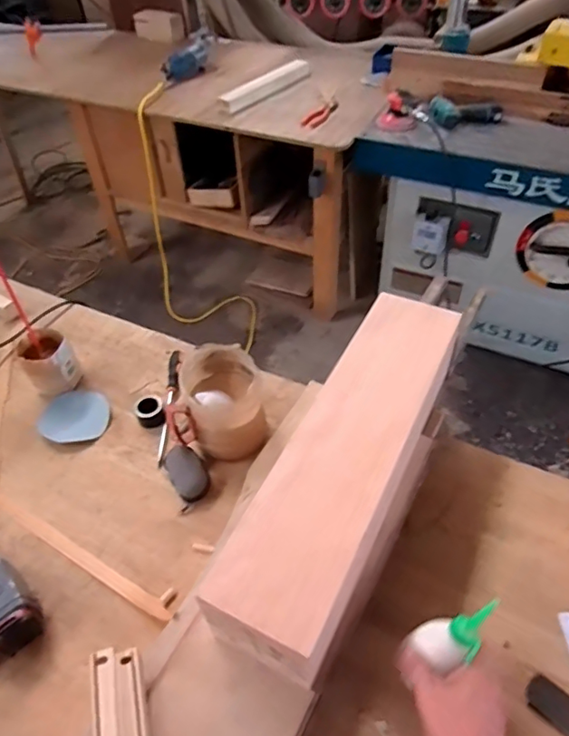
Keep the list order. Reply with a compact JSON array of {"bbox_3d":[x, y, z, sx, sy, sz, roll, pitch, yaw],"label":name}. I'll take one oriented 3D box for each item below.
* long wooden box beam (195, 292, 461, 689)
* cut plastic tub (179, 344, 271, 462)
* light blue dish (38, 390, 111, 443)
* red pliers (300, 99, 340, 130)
[{"bbox_3d":[0.085,0.109,0.655,0.131,0.119,0.484,19,52,21],"label":"long wooden box beam"},{"bbox_3d":[-0.090,0.055,0.807,0.114,0.121,0.132,-11,48,-6],"label":"cut plastic tub"},{"bbox_3d":[-0.348,0.080,0.883,0.108,0.011,0.100,-2,47,3],"label":"light blue dish"},{"bbox_3d":[0.117,-0.798,1.658,0.055,0.015,0.180,27,55,26],"label":"red pliers"}]

